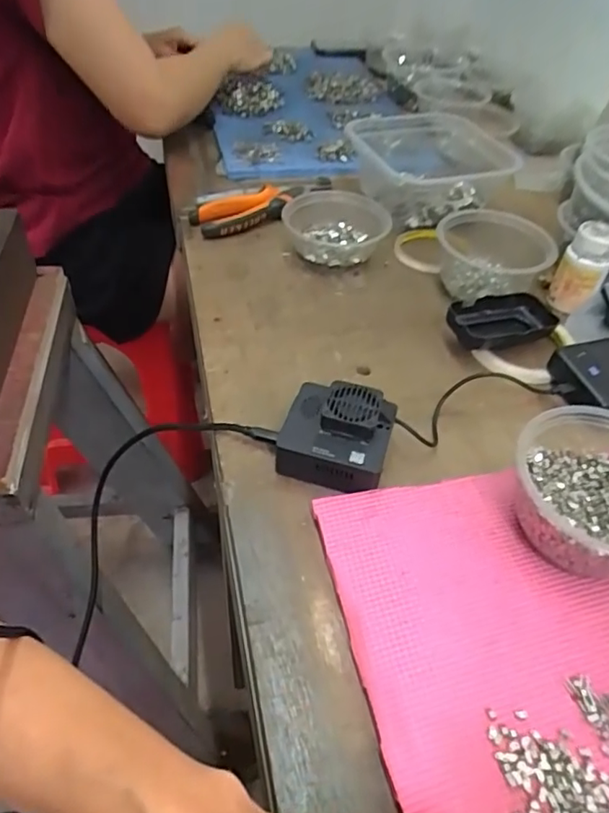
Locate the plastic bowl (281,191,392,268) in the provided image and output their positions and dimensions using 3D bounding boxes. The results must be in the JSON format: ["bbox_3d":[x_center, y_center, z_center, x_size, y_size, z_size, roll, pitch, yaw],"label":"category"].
[{"bbox_3d":[0.036,-0.193,0.633,0.115,0.045,0.098,-2,46,-7],"label":"plastic bowl"}]

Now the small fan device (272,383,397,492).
[{"bbox_3d":[0.024,0.021,0.428,0.079,0.043,0.073,16,47,11],"label":"small fan device"}]

